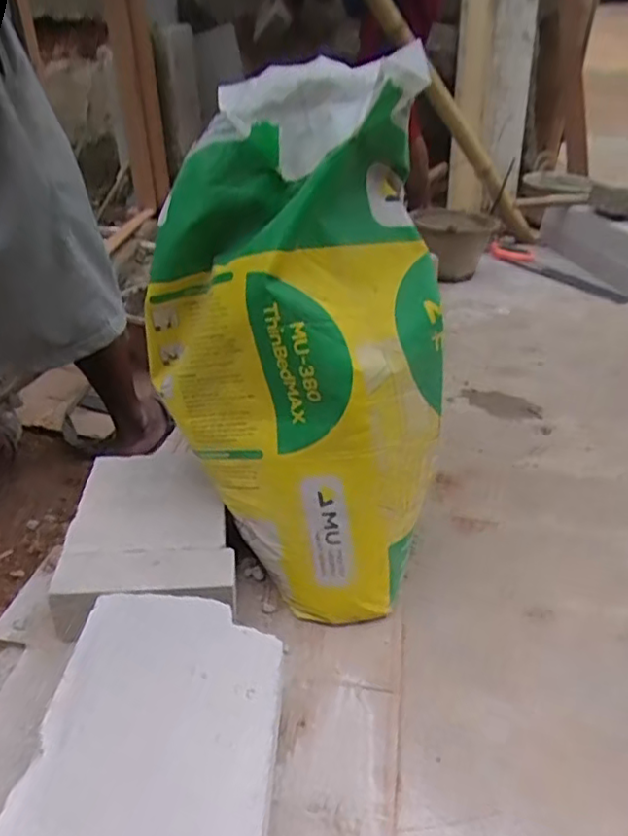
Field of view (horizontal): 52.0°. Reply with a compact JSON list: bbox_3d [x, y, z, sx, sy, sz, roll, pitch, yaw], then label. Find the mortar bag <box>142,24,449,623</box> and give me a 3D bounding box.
[{"bbox_3d":[0.002,-0.084,0.726,0.320,0.502,0.238,27,41,32],"label":"mortar bag"}]

